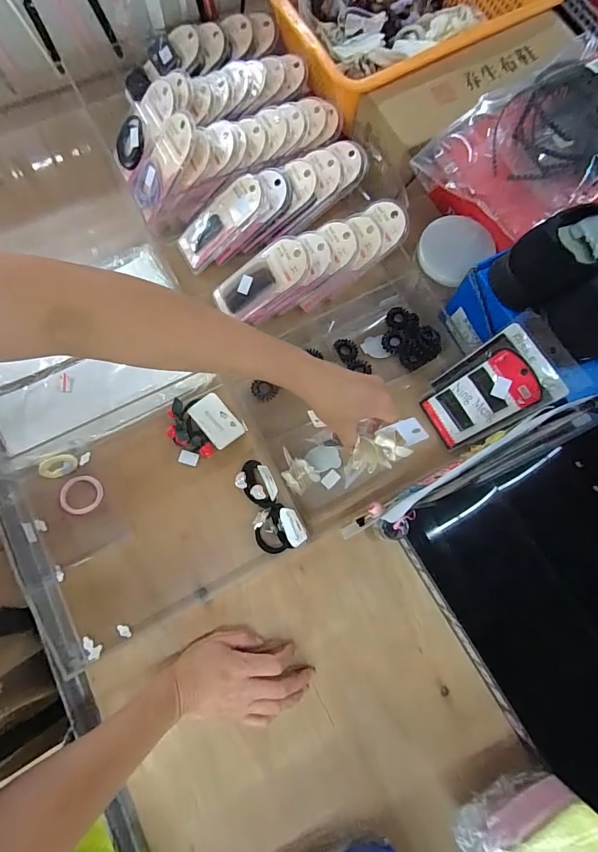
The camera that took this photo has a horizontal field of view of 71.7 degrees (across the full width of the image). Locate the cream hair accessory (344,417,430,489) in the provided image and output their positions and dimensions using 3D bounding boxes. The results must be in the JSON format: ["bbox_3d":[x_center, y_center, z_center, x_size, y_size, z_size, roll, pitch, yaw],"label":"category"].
[{"bbox_3d":[0.083,0.022,0.438,0.096,0.032,0.046,-31,78,6],"label":"cream hair accessory"}]

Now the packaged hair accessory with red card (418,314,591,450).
[{"bbox_3d":[0.228,-0.043,0.489,0.013,0.170,0.095,-23,77,-44],"label":"packaged hair accessory with red card"}]

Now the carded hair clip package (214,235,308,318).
[{"bbox_3d":[-0.049,-0.192,0.544,0.131,0.013,0.060,-32,78,11],"label":"carded hair clip package"}]

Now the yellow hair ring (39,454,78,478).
[{"bbox_3d":[-0.293,0.049,0.505,0.041,0.007,0.030,-19,119,-19],"label":"yellow hair ring"}]

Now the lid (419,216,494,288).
[{"bbox_3d":[0.196,-0.228,0.532,0.080,0.008,0.082,0,91,19],"label":"lid"}]

